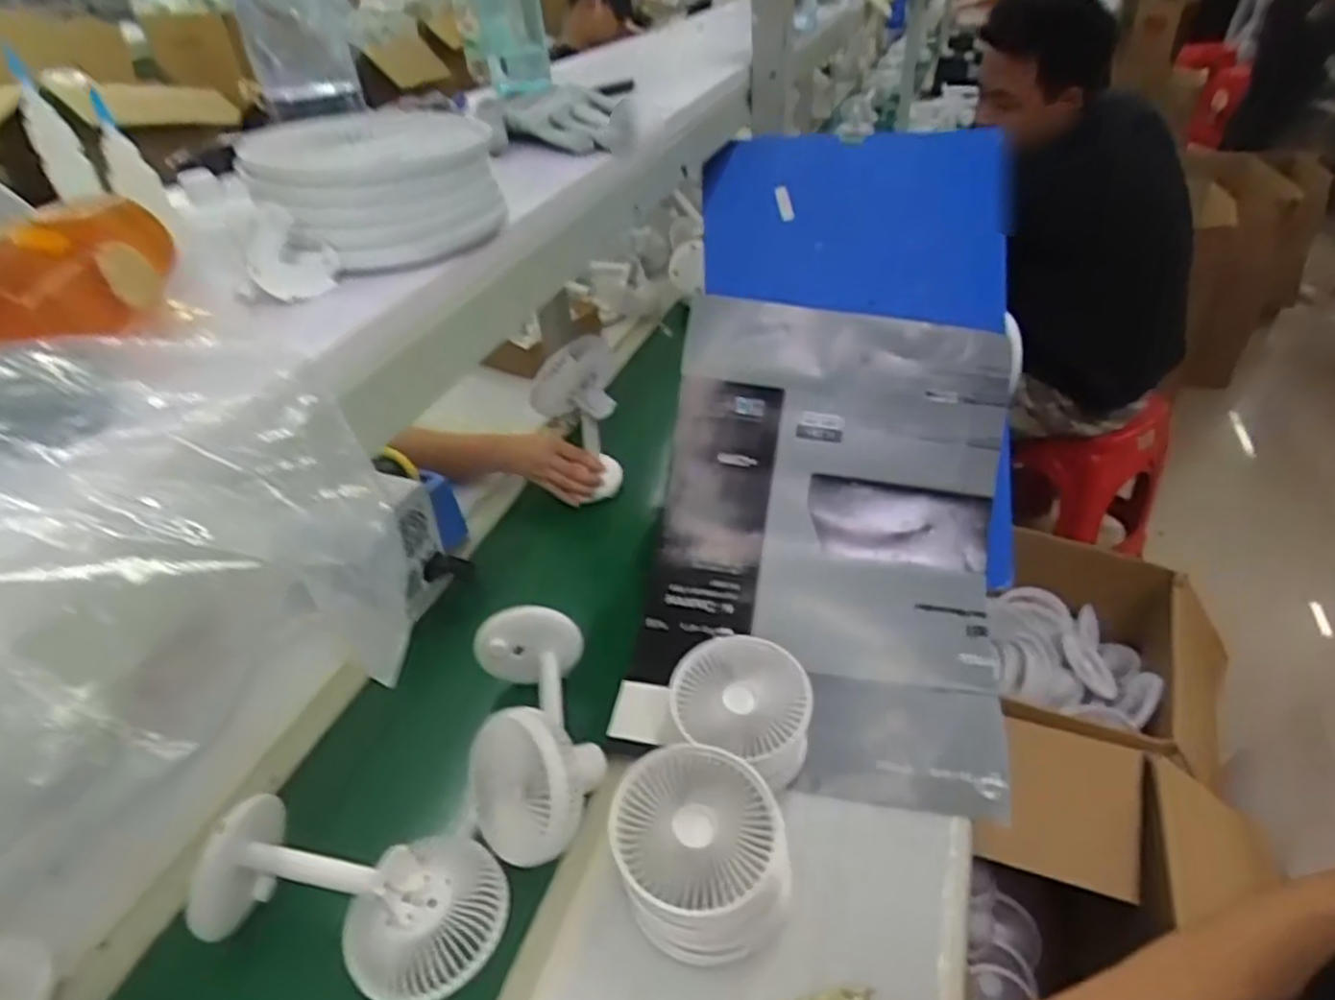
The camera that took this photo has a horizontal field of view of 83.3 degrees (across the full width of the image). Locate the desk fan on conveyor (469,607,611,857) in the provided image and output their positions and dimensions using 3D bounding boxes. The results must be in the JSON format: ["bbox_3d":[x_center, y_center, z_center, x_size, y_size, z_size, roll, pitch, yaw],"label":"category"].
[{"bbox_3d":[-0.128,0.211,0.723,0.110,0.087,0.229,-9,39,-5],"label":"desk fan on conveyor"}]

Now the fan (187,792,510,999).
[{"bbox_3d":[-0.259,0.335,0.628,0.239,0.084,0.119,15,40,-1],"label":"fan"}]

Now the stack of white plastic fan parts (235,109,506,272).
[{"bbox_3d":[-0.162,-0.183,0.425,0.124,0.055,0.132,-12,39,-10],"label":"stack of white plastic fan parts"}]

